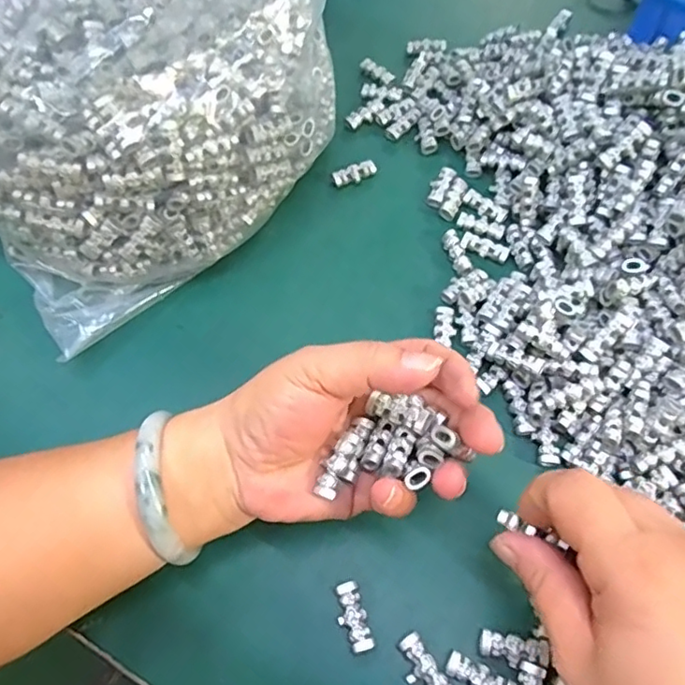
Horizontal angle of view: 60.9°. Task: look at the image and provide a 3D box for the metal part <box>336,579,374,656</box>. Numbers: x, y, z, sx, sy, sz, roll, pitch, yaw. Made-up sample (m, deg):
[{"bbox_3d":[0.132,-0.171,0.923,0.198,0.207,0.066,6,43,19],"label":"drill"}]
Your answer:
[{"bbox_3d":[0.005,0.128,0.271,0.013,0.007,0.030,-16,64,-6],"label":"metal part"}]

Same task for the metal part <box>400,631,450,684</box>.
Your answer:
[{"bbox_3d":[0.036,0.147,0.261,0.014,0.007,0.029,-32,67,-14],"label":"metal part"}]

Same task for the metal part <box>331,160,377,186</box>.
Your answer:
[{"bbox_3d":[0.009,-0.115,0.398,0.031,0.011,0.010,-17,64,-7],"label":"metal part"}]

